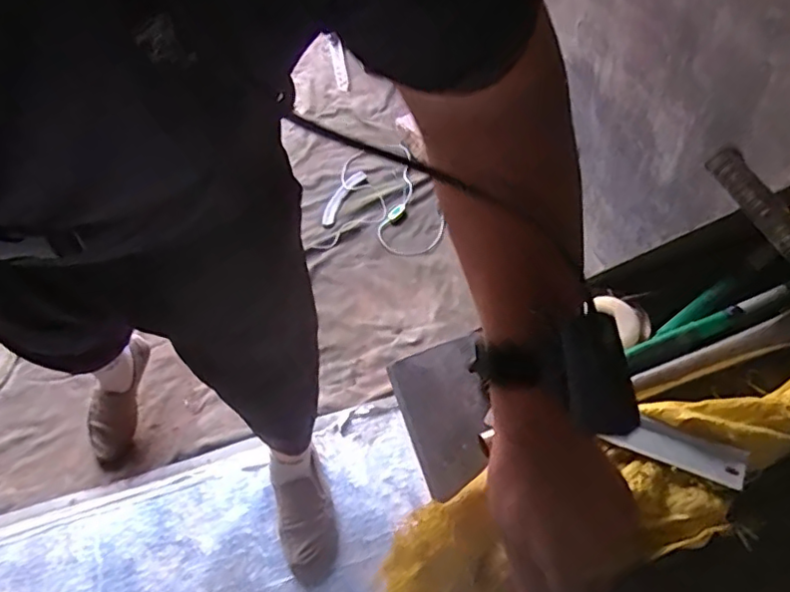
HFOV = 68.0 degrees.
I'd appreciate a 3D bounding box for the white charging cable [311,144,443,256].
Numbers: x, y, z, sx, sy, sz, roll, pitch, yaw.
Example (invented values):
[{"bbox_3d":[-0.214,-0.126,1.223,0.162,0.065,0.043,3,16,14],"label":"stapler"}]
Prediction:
[{"bbox_3d":[-0.016,-0.267,1.564,0.317,0.030,0.393,9,57,11],"label":"white charging cable"}]

